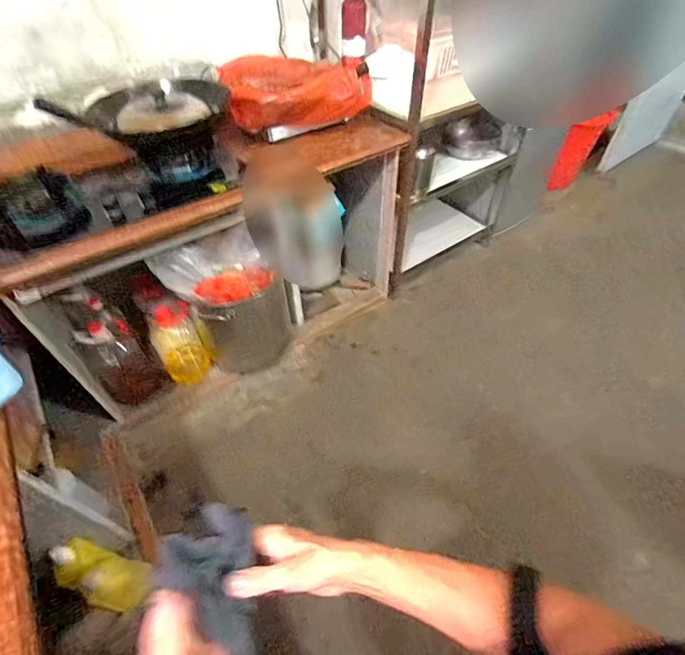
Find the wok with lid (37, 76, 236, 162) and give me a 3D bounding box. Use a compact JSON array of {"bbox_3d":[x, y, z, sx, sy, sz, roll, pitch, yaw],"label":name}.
[{"bbox_3d":[-0.629,-0.649,1.147,0.463,0.195,0.328,-37,56,-26],"label":"wok with lid"}]

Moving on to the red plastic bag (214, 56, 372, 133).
[{"bbox_3d":[-0.153,-0.770,1.263,0.449,0.175,0.258,-11,49,-7],"label":"red plastic bag"}]

